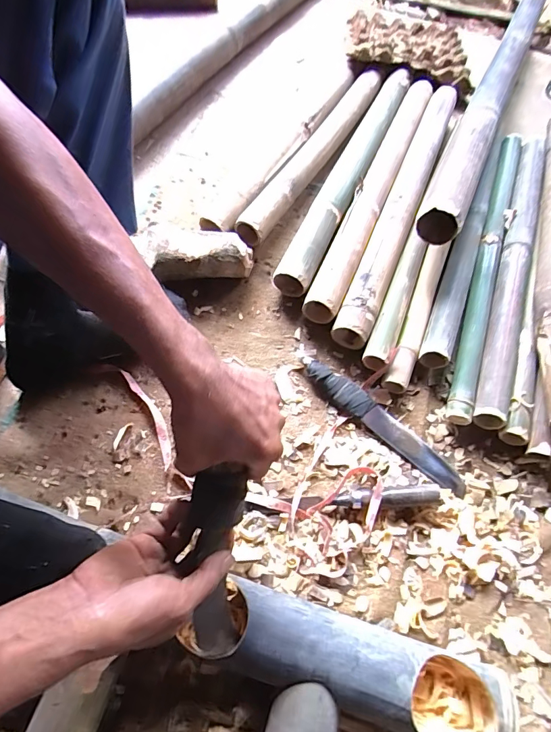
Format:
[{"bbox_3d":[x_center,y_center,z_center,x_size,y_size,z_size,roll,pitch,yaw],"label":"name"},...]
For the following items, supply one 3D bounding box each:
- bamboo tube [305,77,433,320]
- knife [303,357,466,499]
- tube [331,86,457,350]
[{"bbox_3d":[0.188,-0.340,0.737,0.055,0.052,0.631,22,65,8],"label":"bamboo tube"},{"bbox_3d":[0.145,0.076,0.553,0.264,0.021,0.038,38,67,16],"label":"knife"},{"bbox_3d":[0.230,-0.300,0.716,0.056,0.065,0.625,22,64,8],"label":"tube"}]

